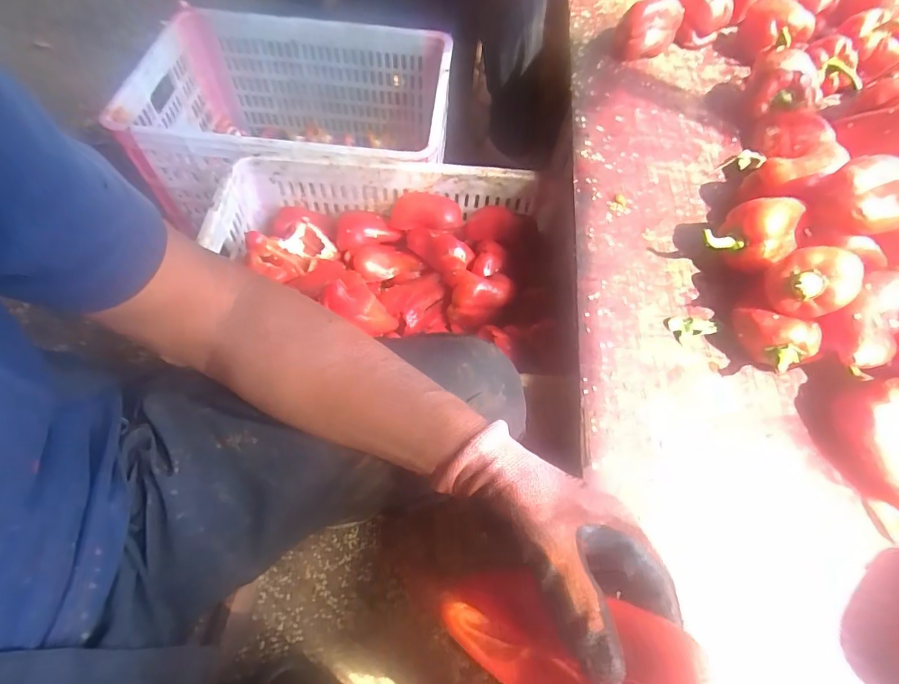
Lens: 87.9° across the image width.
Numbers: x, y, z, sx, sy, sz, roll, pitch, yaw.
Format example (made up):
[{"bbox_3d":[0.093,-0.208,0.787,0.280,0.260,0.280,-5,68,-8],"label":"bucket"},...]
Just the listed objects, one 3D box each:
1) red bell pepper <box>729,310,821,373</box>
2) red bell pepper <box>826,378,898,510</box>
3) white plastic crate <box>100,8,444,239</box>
[{"bbox_3d":[0.323,-0.006,0.474,0.051,0.059,0.078,-20,64,-14],"label":"red bell pepper"},{"bbox_3d":[0.396,0.095,0.425,0.071,0.053,0.117,-2,61,-4],"label":"red bell pepper"},{"bbox_3d":[-0.283,-0.397,0.885,0.519,0.247,0.386,9,60,1],"label":"white plastic crate"}]

